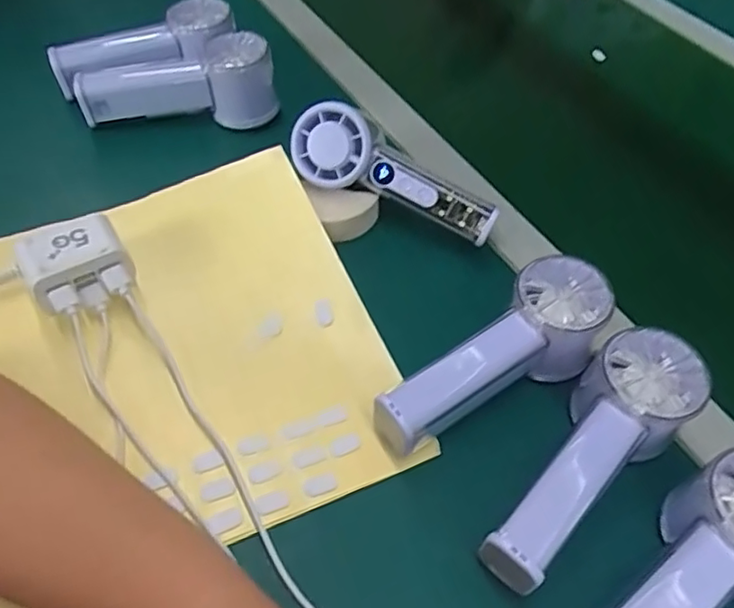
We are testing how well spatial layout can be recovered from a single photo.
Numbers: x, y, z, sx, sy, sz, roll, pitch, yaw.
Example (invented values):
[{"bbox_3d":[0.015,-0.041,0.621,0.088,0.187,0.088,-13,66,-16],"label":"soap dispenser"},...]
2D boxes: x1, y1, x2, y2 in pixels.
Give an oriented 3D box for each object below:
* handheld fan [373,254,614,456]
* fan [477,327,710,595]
[{"bbox_3d":[0.076,0.034,0.345,0.146,0.056,0.052,-32,61,-27],"label":"handheld fan"},{"bbox_3d":[0.115,0.079,0.314,0.055,0.059,0.146,35,56,21],"label":"fan"}]

